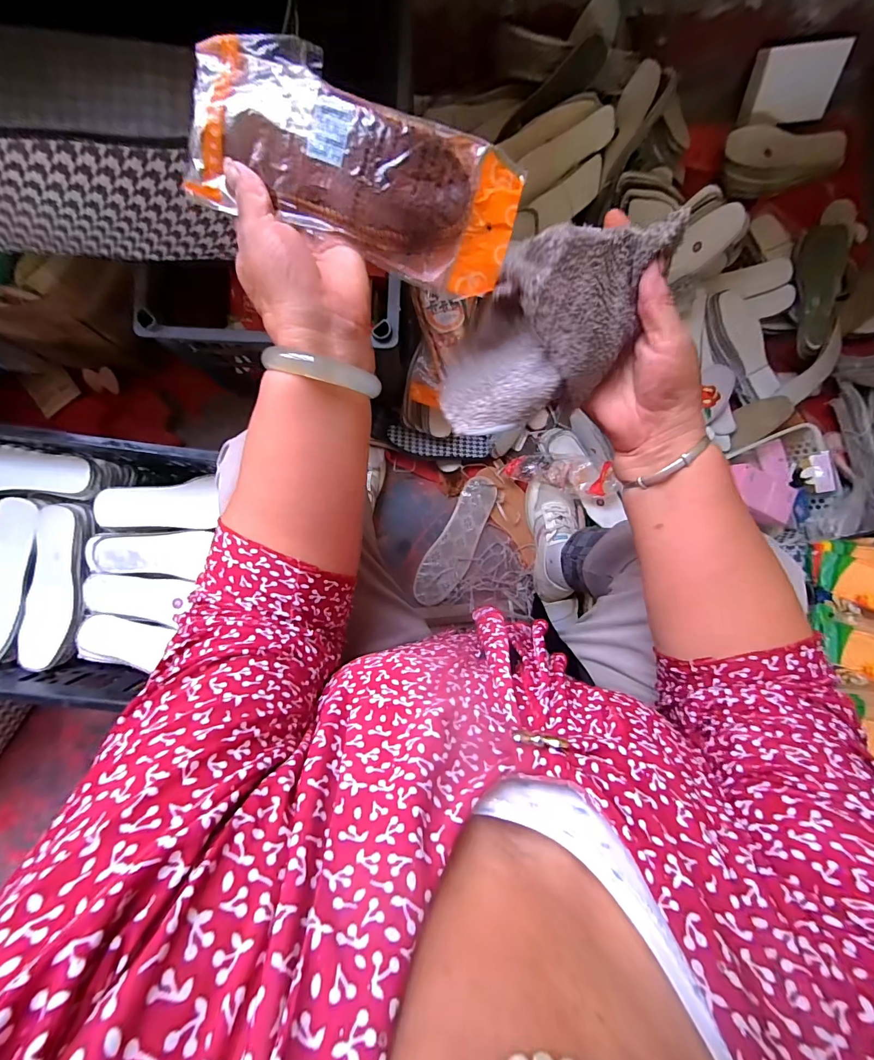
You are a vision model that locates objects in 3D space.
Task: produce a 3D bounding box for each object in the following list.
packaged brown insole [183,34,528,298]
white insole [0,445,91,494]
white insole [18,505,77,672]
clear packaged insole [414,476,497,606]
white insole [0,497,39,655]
[{"bbox_3d":[-0.047,-0.221,0.256,0.199,0.034,0.078,19,89,-9],"label":"packaged brown insole"},{"bbox_3d":[-0.585,-0.082,0.569,0.207,0.027,0.064,6,89,1],"label":"white insole"},{"bbox_3d":[-0.546,0.080,0.577,0.065,0.011,0.224,3,90,-2],"label":"white insole"},{"bbox_3d":[0.041,0.024,0.790,0.084,0.011,0.259,30,89,-2],"label":"clear packaged insole"},{"bbox_3d":[-0.607,0.071,0.568,0.063,0.017,0.231,13,89,-2],"label":"white insole"}]

